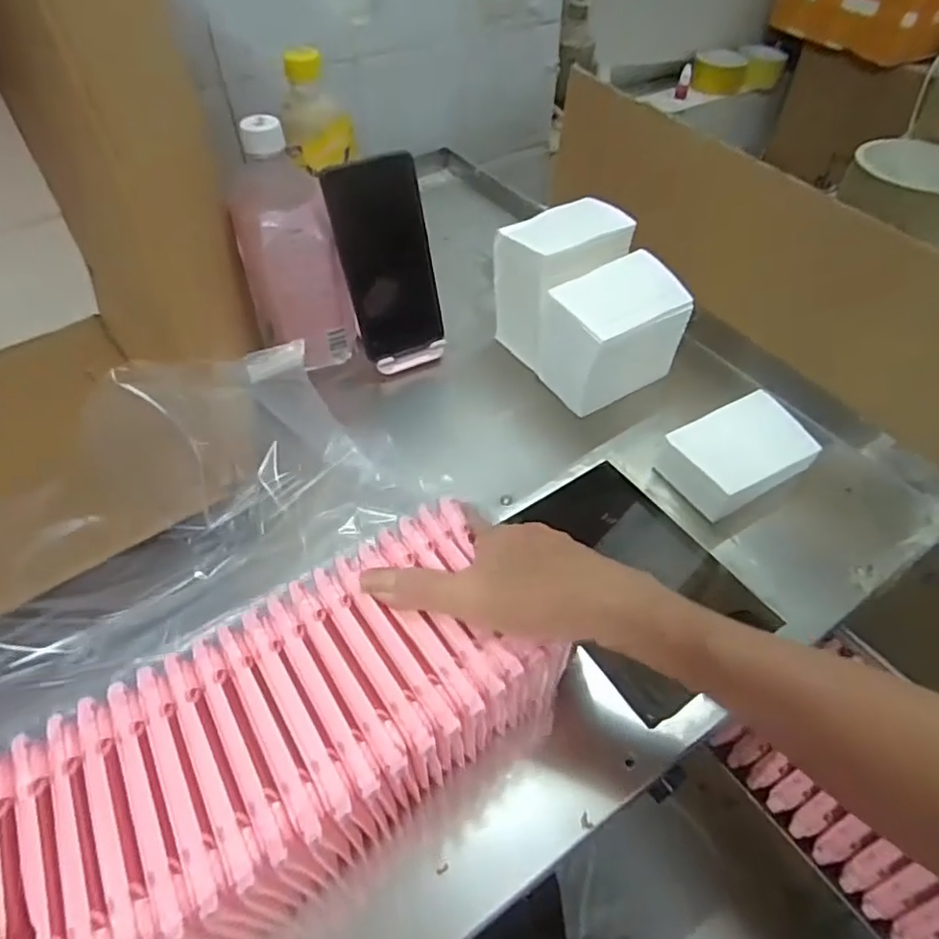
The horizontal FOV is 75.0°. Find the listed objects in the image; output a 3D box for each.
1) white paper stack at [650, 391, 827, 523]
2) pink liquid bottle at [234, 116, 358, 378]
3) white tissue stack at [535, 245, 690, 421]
[{"bbox_3d":[0.210,-0.011,0.474,0.104,0.043,0.070,-24,53,-20],"label":"white paper stack"},{"bbox_3d":[-0.151,-0.176,0.515,0.075,0.193,0.058,-23,53,-19],"label":"pink liquid bottle"},{"bbox_3d":[0.124,-0.115,0.523,0.109,0.096,0.074,-25,54,-21],"label":"white tissue stack"}]

